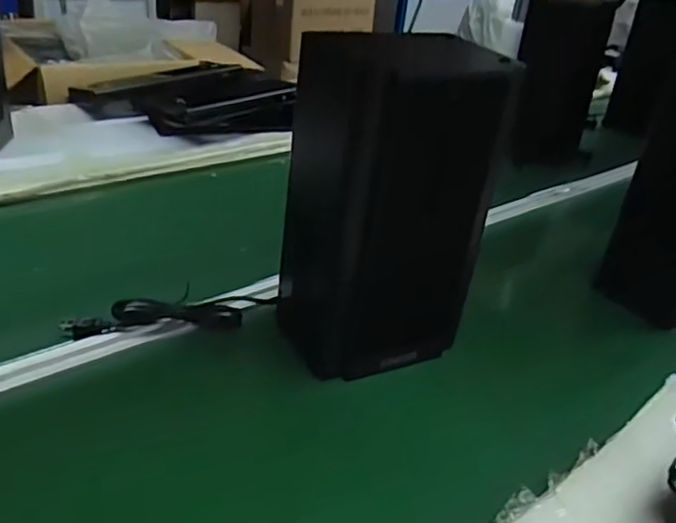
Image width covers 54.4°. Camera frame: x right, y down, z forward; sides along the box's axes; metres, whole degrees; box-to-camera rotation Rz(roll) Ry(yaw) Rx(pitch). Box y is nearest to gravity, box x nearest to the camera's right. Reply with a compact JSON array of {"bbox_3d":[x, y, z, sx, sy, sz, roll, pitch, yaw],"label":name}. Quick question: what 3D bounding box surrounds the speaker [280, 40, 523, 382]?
[{"bbox_3d":[0.054,-0.065,0.724,0.178,0.351,0.143,-12,33,-31],"label":"speaker"}]

